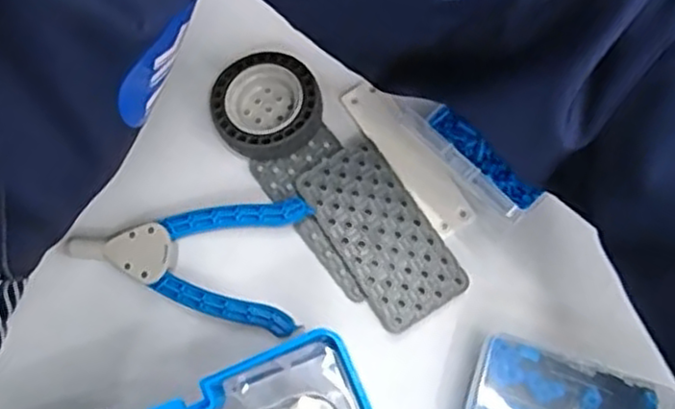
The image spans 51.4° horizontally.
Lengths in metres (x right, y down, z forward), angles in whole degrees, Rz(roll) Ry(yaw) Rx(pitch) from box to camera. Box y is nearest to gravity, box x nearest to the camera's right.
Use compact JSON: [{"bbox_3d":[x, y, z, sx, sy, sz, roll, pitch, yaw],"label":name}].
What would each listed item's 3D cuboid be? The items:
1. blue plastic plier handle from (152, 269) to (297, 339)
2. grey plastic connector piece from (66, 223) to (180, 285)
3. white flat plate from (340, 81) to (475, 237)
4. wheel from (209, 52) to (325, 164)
[{"bbox_3d":[-0.060,0.055,0.374,0.076,0.014,0.013,18,77,6],"label":"blue plastic plier handle"},{"bbox_3d":[-0.116,0.022,0.385,0.057,0.013,0.031,19,79,16],"label":"grey plastic connector piece"},{"bbox_3d":[0.039,-0.028,0.393,0.023,0.005,0.100,-33,77,-6],"label":"white flat plate"},{"bbox_3d":[-0.040,-0.055,0.398,0.058,0.023,0.058,0,75,2],"label":"wheel"}]

